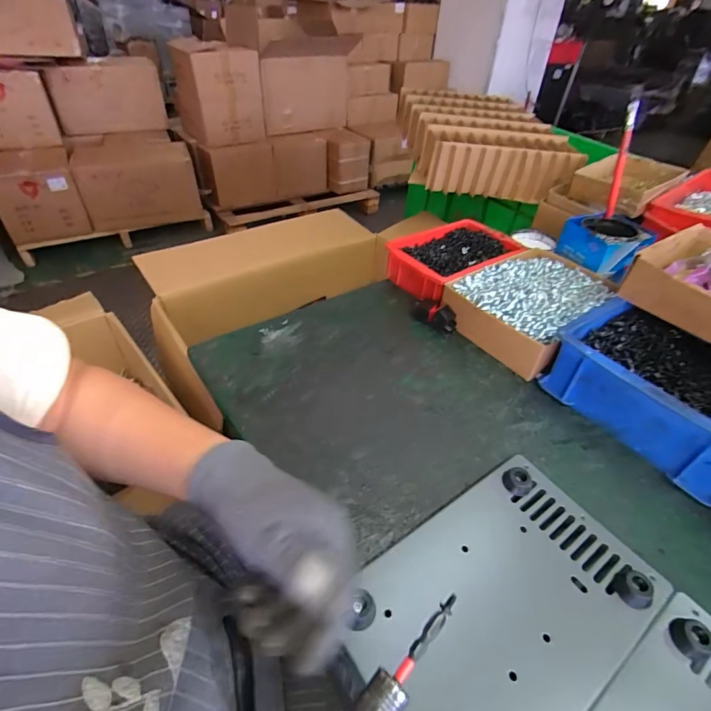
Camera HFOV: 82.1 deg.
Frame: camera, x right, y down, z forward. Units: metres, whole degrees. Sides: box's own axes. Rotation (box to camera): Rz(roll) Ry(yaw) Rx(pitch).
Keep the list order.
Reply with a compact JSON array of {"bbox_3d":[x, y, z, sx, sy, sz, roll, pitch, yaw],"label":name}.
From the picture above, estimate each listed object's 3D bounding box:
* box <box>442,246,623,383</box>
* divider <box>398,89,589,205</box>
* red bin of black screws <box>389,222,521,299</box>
[{"bbox_3d":[0.240,-0.068,0.569,0.235,0.061,0.160,-27,50,-30],"label":"box"},{"bbox_3d":[0.294,-0.524,1.006,0.331,0.131,0.481,3,41,-1],"label":"divider"},{"bbox_3d":[0.157,-0.149,0.653,0.207,0.059,0.131,-24,48,-28],"label":"red bin of black screws"}]

